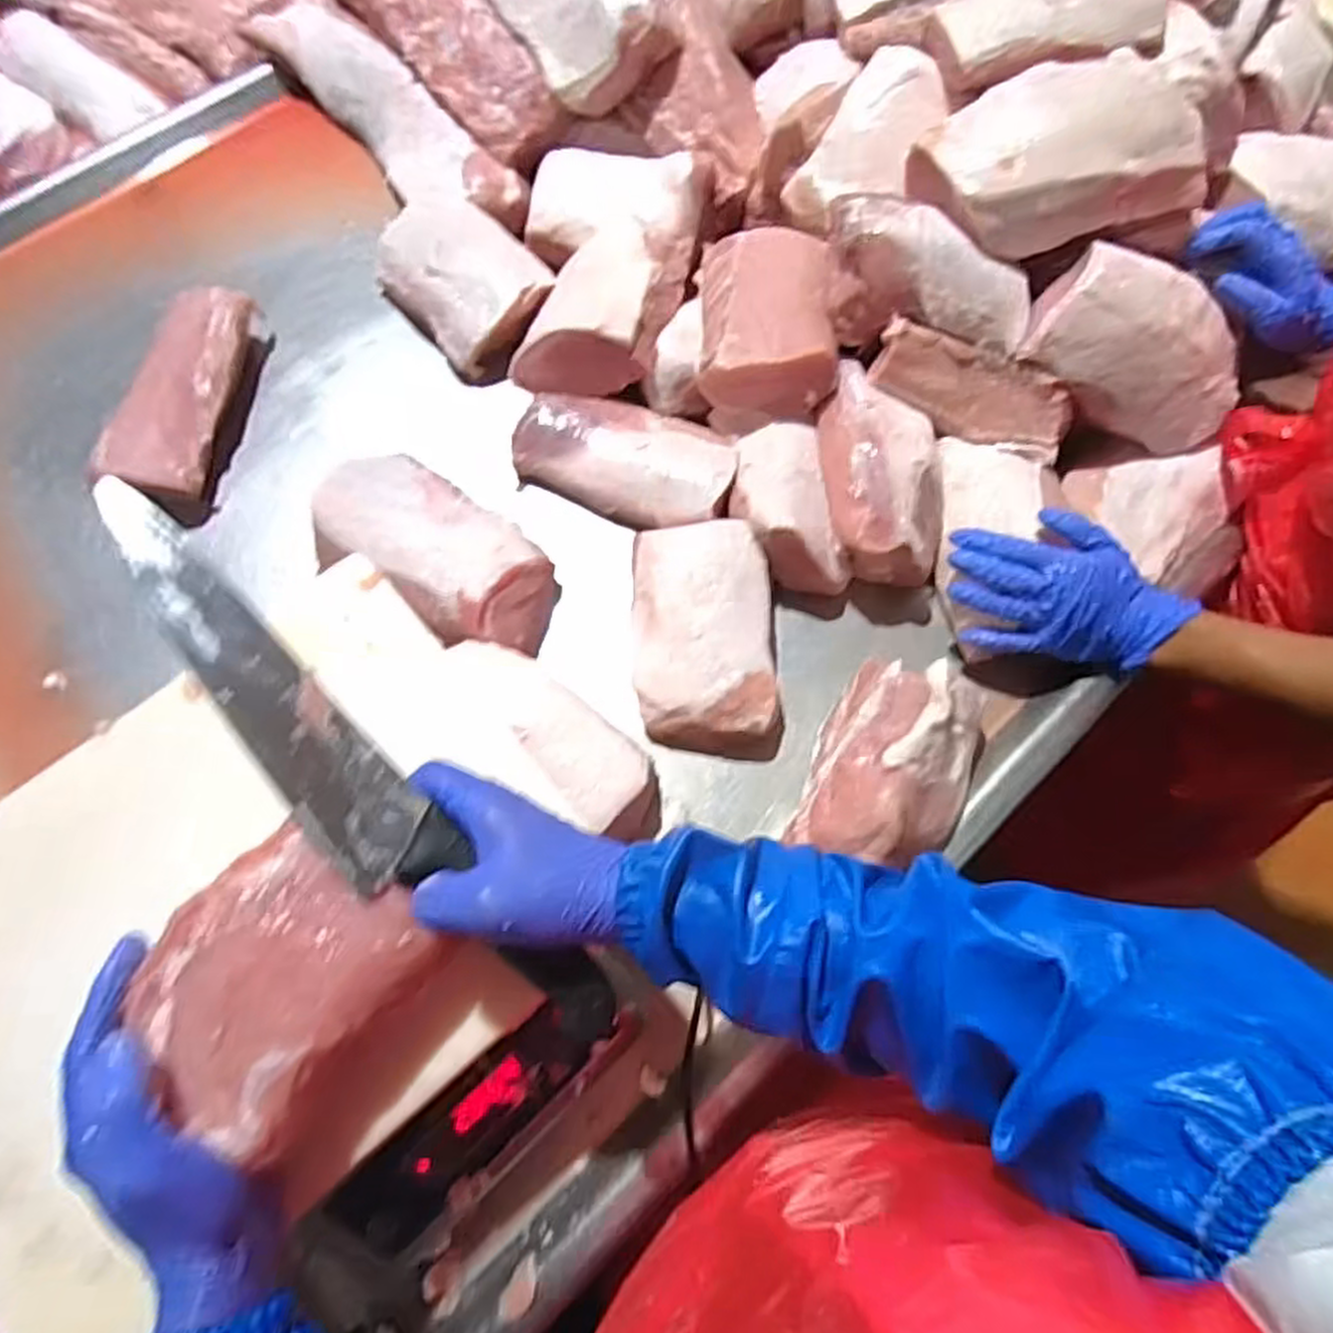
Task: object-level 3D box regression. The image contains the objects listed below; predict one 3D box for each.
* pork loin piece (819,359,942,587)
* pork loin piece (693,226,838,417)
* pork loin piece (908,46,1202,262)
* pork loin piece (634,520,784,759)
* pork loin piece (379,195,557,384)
[{"bbox_3d":[0.179,-0.164,0.653,0.103,0.069,0.190,3,69,2],"label":"pork loin piece"},{"bbox_3d":[0.085,-0.301,0.681,0.110,0.063,0.169,-1,69,0],"label":"pork loin piece"},{"bbox_3d":[0.311,-0.397,0.606,0.204,0.071,0.124,-12,69,-4],"label":"pork loin piece"},{"bbox_3d":[0.032,-0.024,0.624,0.111,0.068,0.175,-2,69,0],"label":"pork loin piece"},{"bbox_3d":[-0.200,-0.377,0.751,0.116,0.064,0.185,-42,74,-14],"label":"pork loin piece"}]

